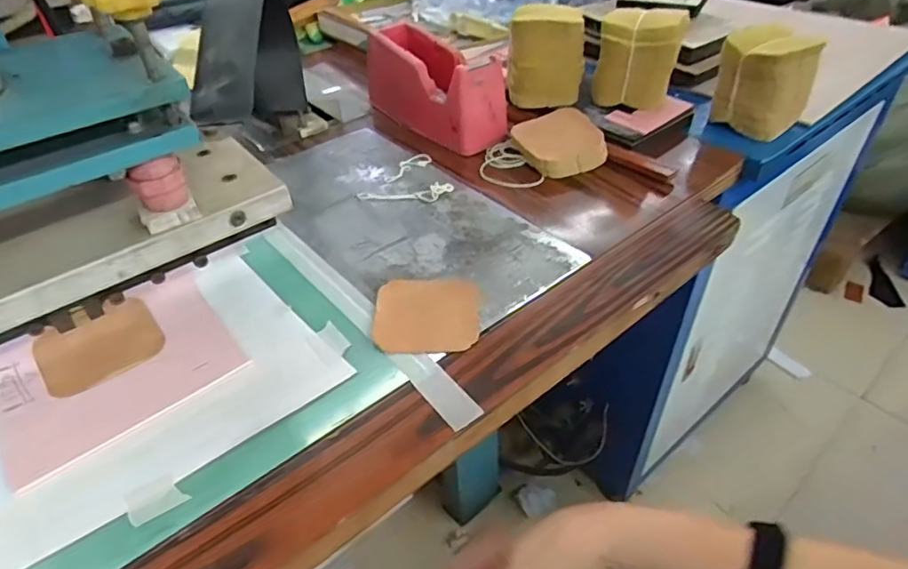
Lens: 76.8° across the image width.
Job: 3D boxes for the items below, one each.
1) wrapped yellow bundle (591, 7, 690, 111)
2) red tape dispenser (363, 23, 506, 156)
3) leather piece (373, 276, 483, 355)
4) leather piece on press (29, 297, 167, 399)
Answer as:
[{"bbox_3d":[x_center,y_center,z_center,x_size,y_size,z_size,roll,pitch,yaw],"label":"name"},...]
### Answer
[{"bbox_3d":[0.206,-0.251,0.640,0.092,0.095,0.058,10,44,14],"label":"wrapped yellow bundle"},{"bbox_3d":[-0.028,-0.236,0.675,0.073,0.088,0.204,-29,48,-26],"label":"red tape dispenser"},{"bbox_3d":[-0.020,0.021,0.447,0.081,0.007,0.076,-3,42,0],"label":"leather piece"},{"bbox_3d":[-0.268,0.044,0.434,0.081,0.005,0.081,-30,49,-27],"label":"leather piece on press"}]

